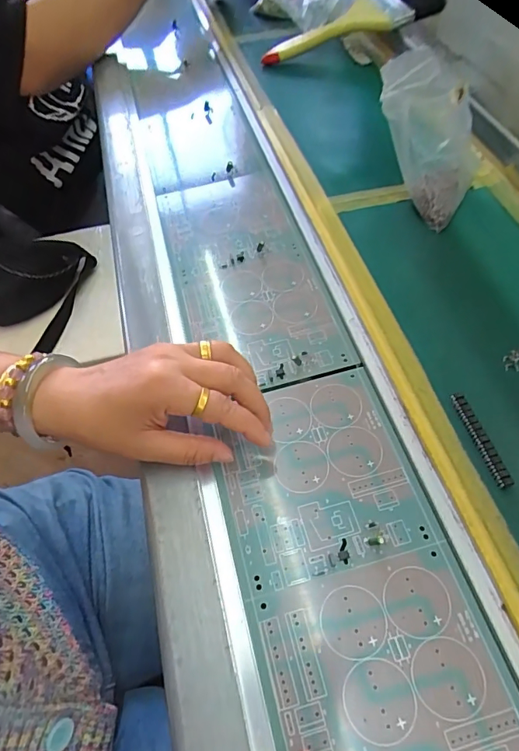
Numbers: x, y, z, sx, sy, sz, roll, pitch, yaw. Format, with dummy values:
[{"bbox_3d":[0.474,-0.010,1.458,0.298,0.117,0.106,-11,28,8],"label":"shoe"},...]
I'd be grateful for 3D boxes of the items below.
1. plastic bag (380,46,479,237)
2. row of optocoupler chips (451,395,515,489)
[{"bbox_3d":[0.145,-0.206,0.390,0.092,0.102,0.108,18,61,17],"label":"plastic bag"},{"bbox_3d":[0.137,0.039,0.281,0.008,0.010,0.062,-15,57,-4],"label":"row of optocoupler chips"}]

